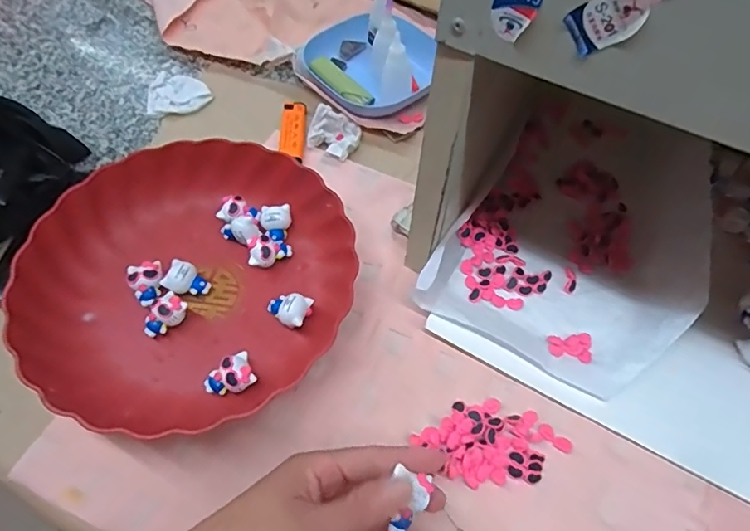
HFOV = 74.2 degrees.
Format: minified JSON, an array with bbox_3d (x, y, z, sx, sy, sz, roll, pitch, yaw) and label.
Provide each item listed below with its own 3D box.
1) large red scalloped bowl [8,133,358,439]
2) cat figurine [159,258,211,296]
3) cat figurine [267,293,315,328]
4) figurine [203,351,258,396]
[{"bbox_3d":[-0.145,0.003,0.391,0.235,0.068,0.224,0,59,-1],"label":"large red scalloped bowl"},{"bbox_3d":[-0.149,0.012,0.395,0.031,0.018,0.025,25,62,13],"label":"cat figurine"},{"bbox_3d":[-0.067,0.033,0.387,0.033,0.020,0.023,22,61,12],"label":"cat figurine"},{"bbox_3d":[-0.105,0.082,0.357,0.034,0.020,0.022,-27,63,-16],"label":"figurine"}]

